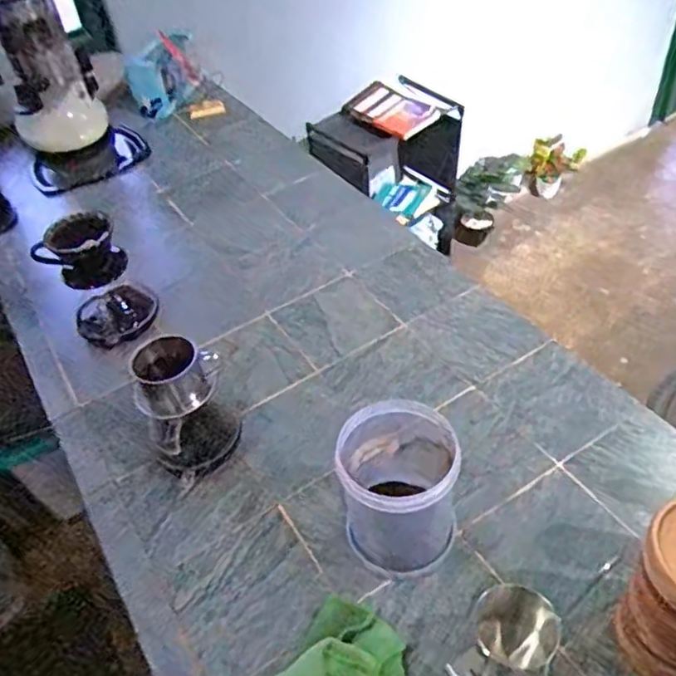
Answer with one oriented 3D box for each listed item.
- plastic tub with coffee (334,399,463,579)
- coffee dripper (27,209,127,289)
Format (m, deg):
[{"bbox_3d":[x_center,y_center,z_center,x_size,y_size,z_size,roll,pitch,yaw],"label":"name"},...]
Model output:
[{"bbox_3d":[0.062,0.152,0.665,0.116,0.153,0.122,-7,44,1],"label":"plastic tub with coffee"},{"bbox_3d":[-0.365,-0.121,0.916,0.113,0.088,0.099,-24,47,-15],"label":"coffee dripper"}]

